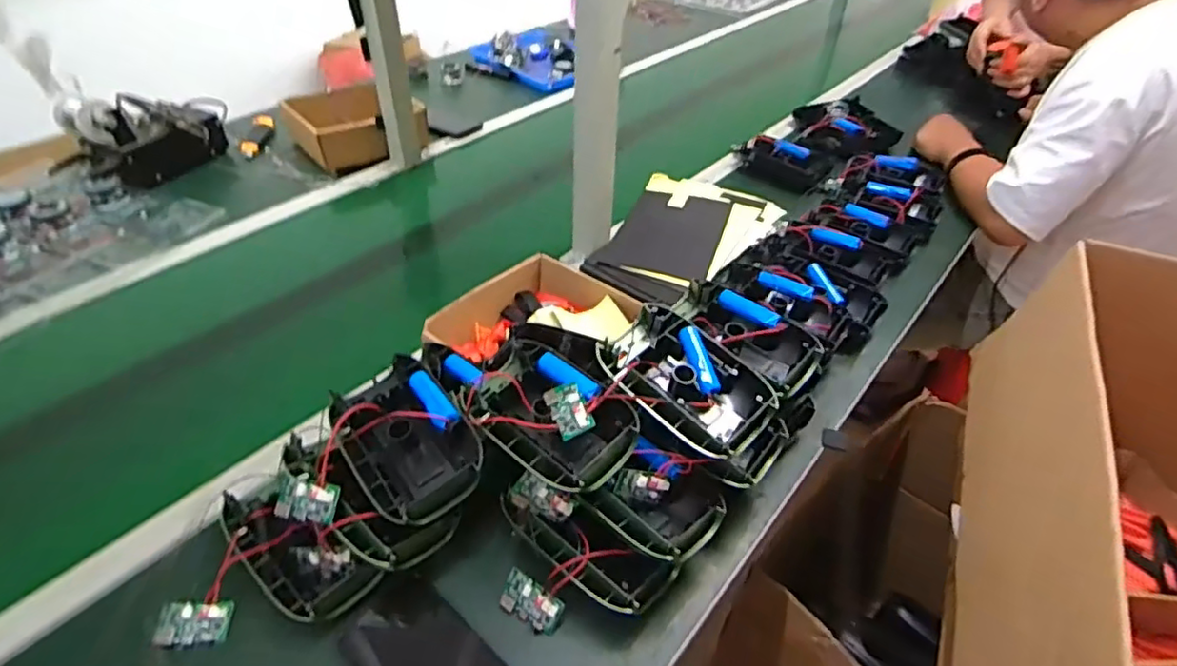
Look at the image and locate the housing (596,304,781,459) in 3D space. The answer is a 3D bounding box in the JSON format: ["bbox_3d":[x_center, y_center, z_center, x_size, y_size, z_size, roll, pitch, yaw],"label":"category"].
[{"bbox_3d":[0.085,0.049,0.575,0.159,0.050,0.110,30,48,28],"label":"housing"}]

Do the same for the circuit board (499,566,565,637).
[{"bbox_3d":[-0.049,0.226,0.524,0.054,0.007,0.034,26,87,24],"label":"circuit board"}]

